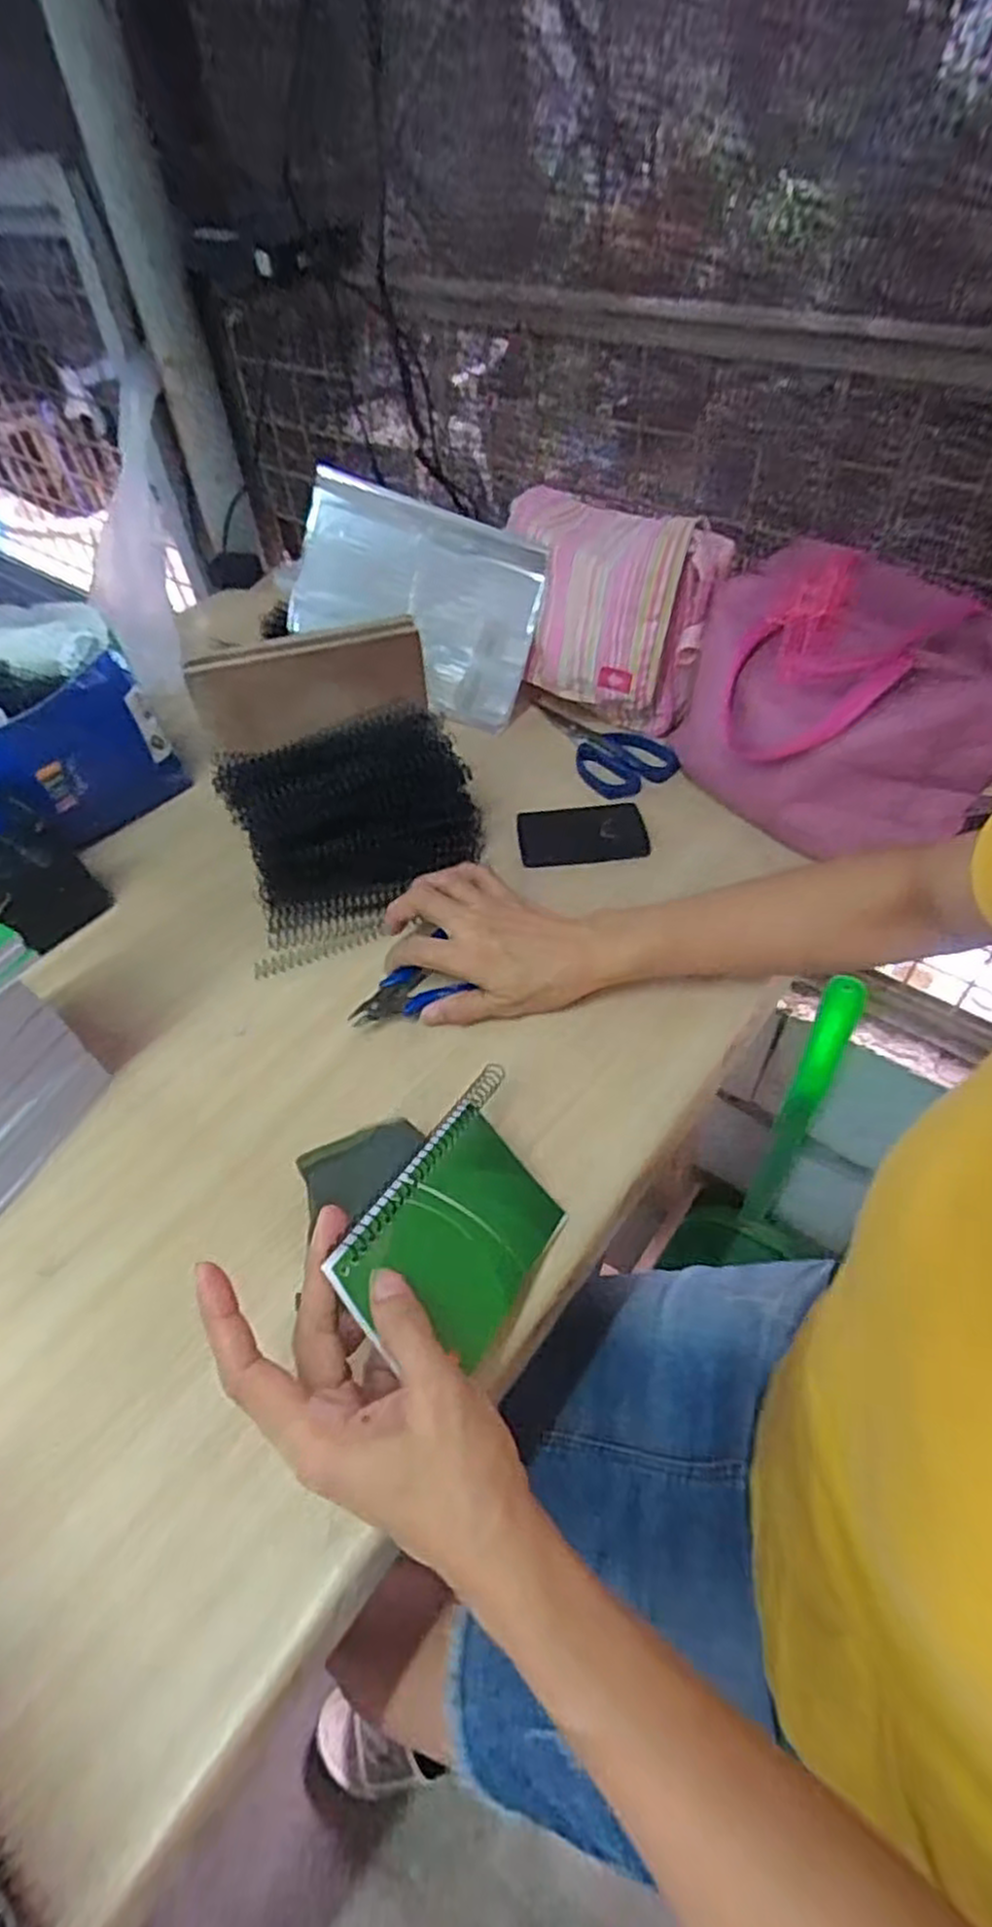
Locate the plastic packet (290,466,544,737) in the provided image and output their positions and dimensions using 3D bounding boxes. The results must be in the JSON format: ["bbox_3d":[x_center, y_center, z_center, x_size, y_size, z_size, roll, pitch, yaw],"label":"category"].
[{"bbox_3d":[-0.082,-0.346,0.737,0.253,0.168,0.031,29,39,13],"label":"plastic packet"}]

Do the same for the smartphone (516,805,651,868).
[{"bbox_3d":[0.069,-0.108,0.623,0.101,0.010,0.067,-7,48,0],"label":"smartphone"}]

